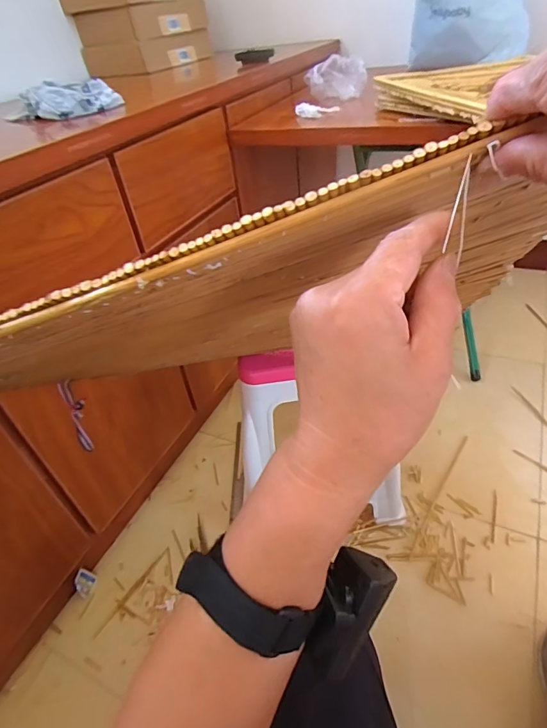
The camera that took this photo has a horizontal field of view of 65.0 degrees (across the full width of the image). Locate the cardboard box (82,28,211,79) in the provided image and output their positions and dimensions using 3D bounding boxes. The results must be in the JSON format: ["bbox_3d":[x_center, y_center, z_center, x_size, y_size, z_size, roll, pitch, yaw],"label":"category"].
[{"bbox_3d":[-0.395,-0.998,1.378,0.239,0.076,0.344,18,46,27],"label":"cardboard box"}]

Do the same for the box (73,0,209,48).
[{"bbox_3d":[-0.397,-1.058,1.330,0.219,0.075,0.341,18,46,27],"label":"box"}]

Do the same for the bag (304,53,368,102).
[{"bbox_3d":[0.161,-0.720,1.080,0.132,0.078,0.111,11,43,20],"label":"bag"}]

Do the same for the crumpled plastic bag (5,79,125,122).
[{"bbox_3d":[-0.405,-0.509,0.827,0.215,0.049,0.132,-19,41,-14],"label":"crumpled plastic bag"}]

